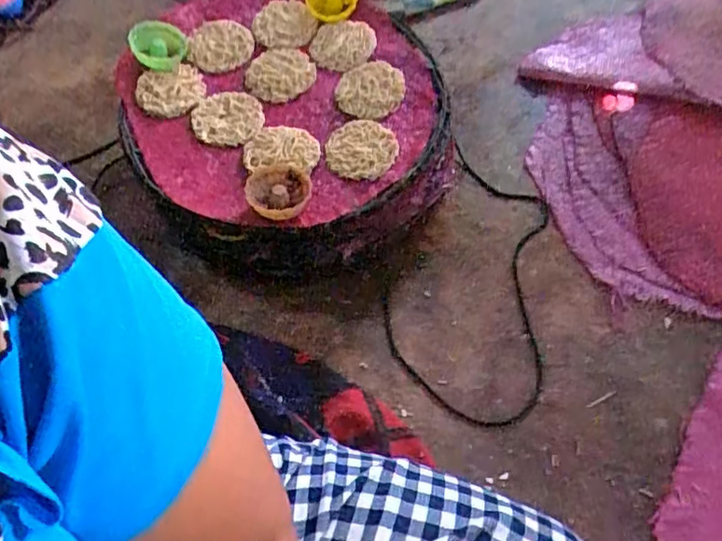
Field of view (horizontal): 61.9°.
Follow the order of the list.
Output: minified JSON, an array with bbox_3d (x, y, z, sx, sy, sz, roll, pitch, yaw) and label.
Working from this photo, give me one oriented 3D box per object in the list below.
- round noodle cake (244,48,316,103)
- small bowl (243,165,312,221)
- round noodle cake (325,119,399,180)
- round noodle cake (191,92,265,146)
[{"bbox_3d":[-0.089,-0.223,0.681,0.079,0.031,0.064,2,60,4],"label":"round noodle cake"},{"bbox_3d":[-0.079,-0.078,0.577,0.061,0.017,0.060,-1,60,2],"label":"small bowl"},{"bbox_3d":[0.001,-0.125,0.617,0.073,0.016,0.069,-1,60,2],"label":"round noodle cake"},{"bbox_3d":[-0.145,-0.162,0.649,0.075,0.014,0.066,-4,60,1],"label":"round noodle cake"}]

